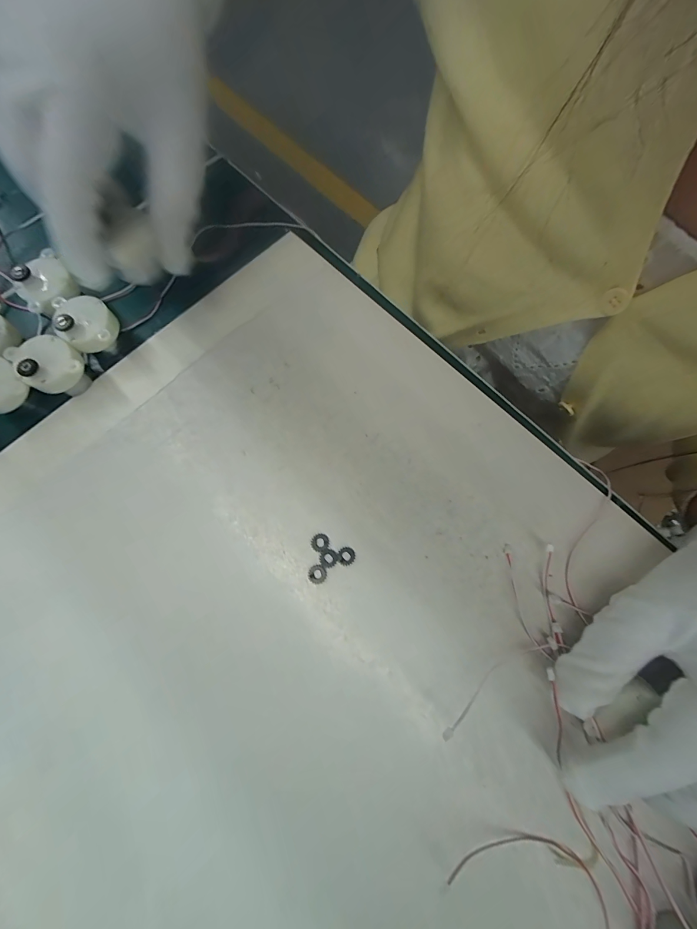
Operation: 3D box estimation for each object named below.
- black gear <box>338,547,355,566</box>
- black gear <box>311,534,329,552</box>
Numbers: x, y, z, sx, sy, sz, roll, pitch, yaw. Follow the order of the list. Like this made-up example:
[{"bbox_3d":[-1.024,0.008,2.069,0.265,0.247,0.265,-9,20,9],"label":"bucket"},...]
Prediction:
[{"bbox_3d":[-0.001,0.053,0.198,0.010,0.004,0.010,0,75,-1],"label":"black gear"},{"bbox_3d":[-0.017,0.046,0.201,0.010,0.004,0.010,0,75,-1],"label":"black gear"}]

